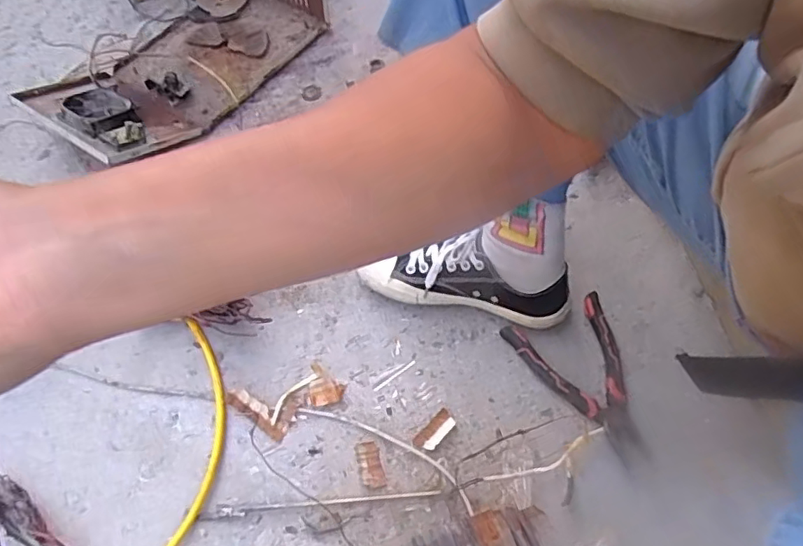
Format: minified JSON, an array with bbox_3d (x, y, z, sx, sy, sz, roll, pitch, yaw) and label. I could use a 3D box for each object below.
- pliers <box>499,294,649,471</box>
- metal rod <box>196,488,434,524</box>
[{"bbox_3d":[0.201,0.121,0.616,0.117,0.021,0.182,-17,61,-9],"label":"pliers"},{"bbox_3d":[-0.083,0.234,0.571,0.238,0.004,0.010,-6,60,-3],"label":"metal rod"}]

